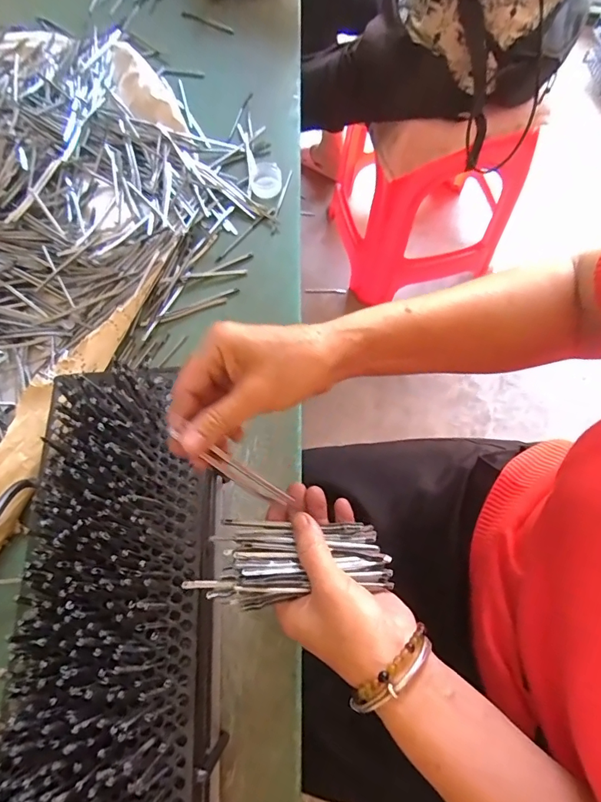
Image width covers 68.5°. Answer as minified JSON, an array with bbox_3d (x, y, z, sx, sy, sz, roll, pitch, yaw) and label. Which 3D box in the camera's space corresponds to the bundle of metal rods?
[{"bbox_3d":[-0.006,0.111,0.311,0.133,0.023,0.057,-3,70,-4],"label":"bundle of metal rods"}]

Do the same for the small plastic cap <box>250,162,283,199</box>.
[{"bbox_3d":[-0.043,-0.286,0.569,0.039,0.012,0.046,-6,70,0],"label":"small plastic cap"}]

